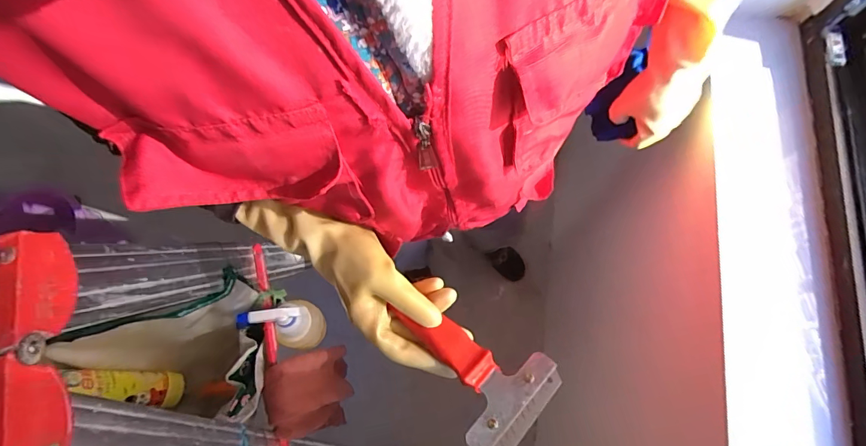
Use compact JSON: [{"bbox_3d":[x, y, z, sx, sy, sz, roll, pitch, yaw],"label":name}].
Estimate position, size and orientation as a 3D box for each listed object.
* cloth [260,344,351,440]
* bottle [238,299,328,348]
[{"bbox_3d":[-0.210,0.305,0.786,0.053,0.379,0.148,-12,72,-2],"label":"cloth"},{"bbox_3d":[-0.246,0.168,0.704,0.108,0.210,0.068,-16,62,-12],"label":"bottle"}]

